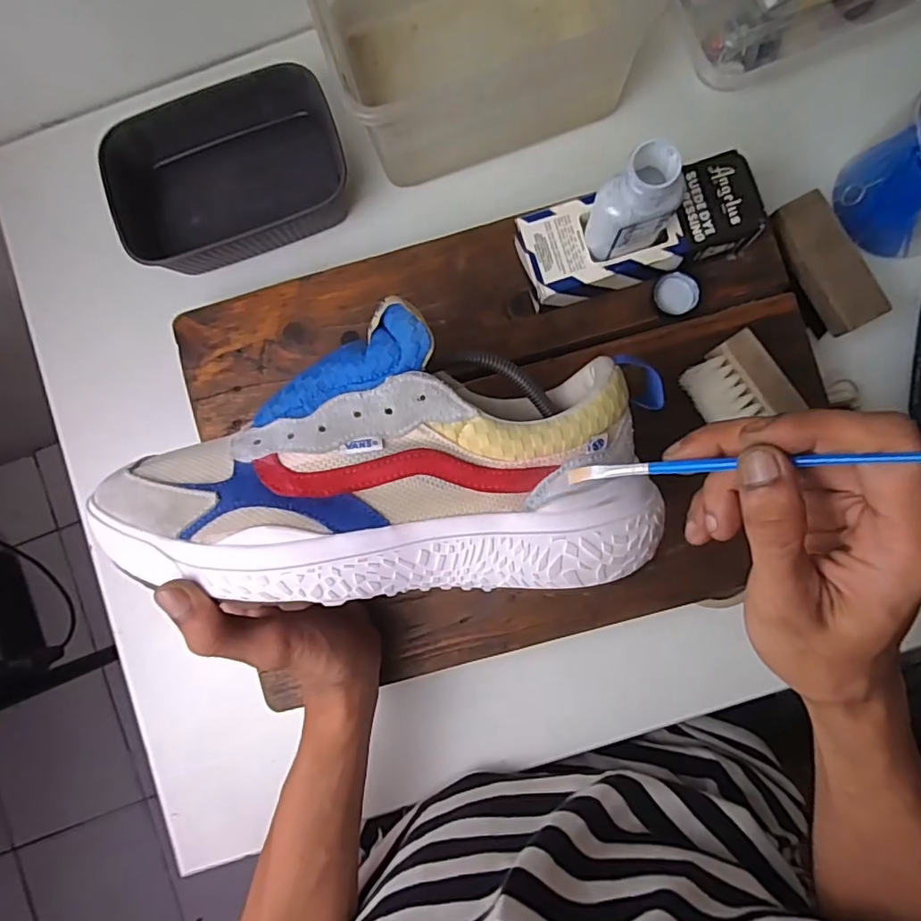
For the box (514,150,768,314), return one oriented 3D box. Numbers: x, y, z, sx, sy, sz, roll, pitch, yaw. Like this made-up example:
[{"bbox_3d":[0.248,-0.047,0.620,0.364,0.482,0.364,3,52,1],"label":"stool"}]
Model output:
[{"bbox_3d":[0.110,-0.142,0.361,0.146,0.038,0.058,-18,86,3],"label":"box"}]

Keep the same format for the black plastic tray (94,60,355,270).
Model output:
[{"bbox_3d":[-0.171,-0.208,0.427,0.168,0.058,0.120,-15,86,3],"label":"black plastic tray"}]

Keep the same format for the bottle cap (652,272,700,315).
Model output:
[{"bbox_3d":[0.142,-0.109,0.372,0.028,0.014,0.024,38,90,5],"label":"bottle cap"}]

